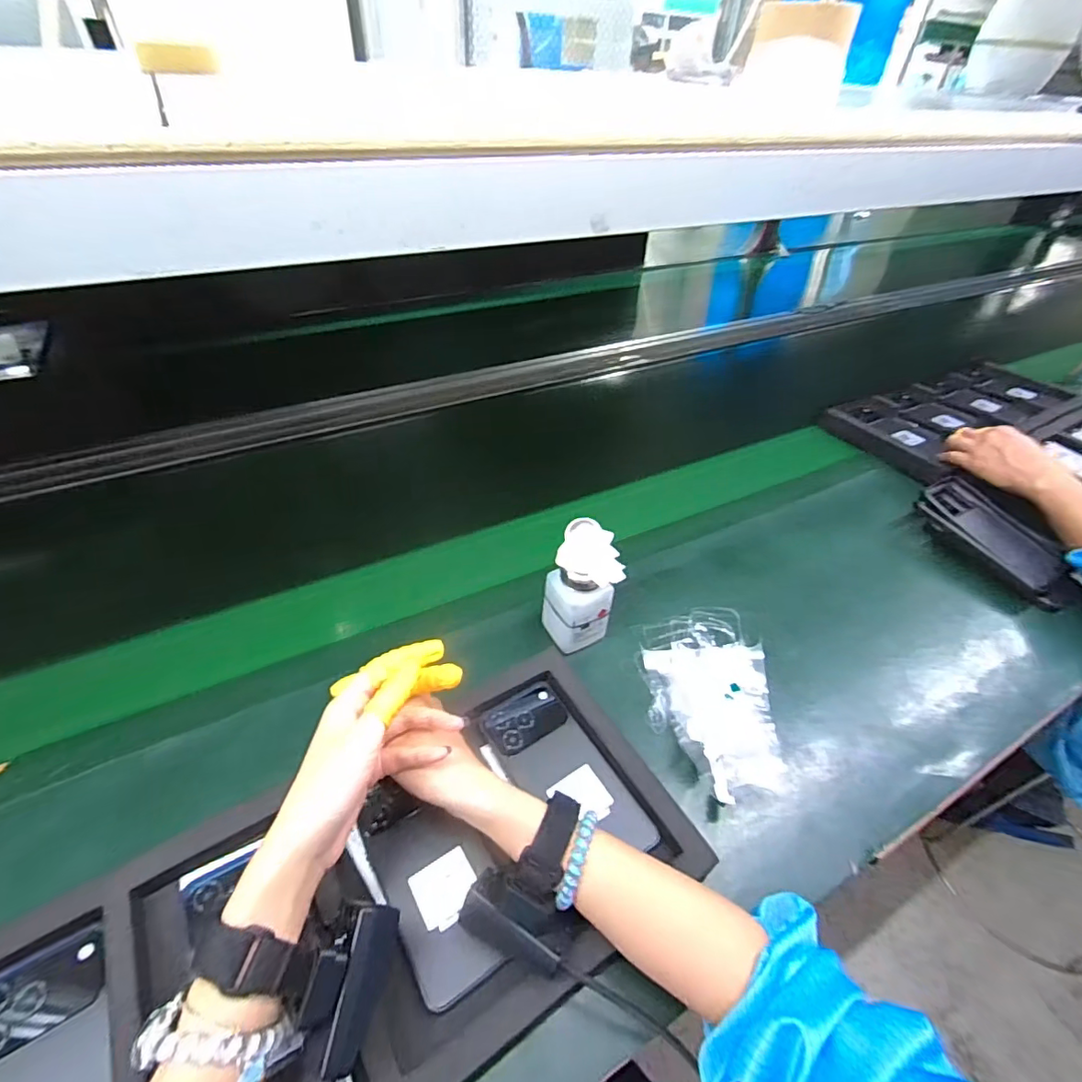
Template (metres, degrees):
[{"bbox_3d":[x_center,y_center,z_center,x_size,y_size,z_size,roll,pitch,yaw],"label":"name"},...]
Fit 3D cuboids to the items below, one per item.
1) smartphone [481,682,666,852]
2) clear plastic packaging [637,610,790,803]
[{"bbox_3d":[0.017,0.191,0.436,0.071,0.011,0.157,-22,49,-25],"label":"smartphone"},{"bbox_3d":[0.163,0.143,0.510,0.118,0.024,0.187,0,43,-4],"label":"clear plastic packaging"}]

